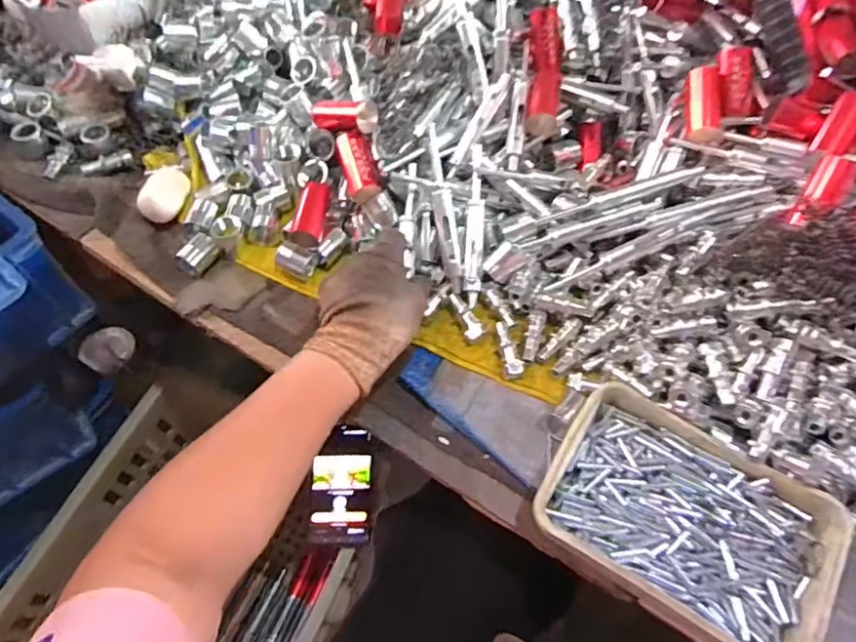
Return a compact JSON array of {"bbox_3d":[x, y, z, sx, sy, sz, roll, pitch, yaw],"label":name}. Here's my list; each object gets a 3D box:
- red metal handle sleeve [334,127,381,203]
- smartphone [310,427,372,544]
[{"bbox_3d":[-0.065,-0.150,0.575,0.034,0.027,0.071,-12,76,-6],"label":"red metal handle sleeve"},{"bbox_3d":[-0.108,0.206,0.745,0.073,0.012,0.140,1,69,-6],"label":"smartphone"}]

